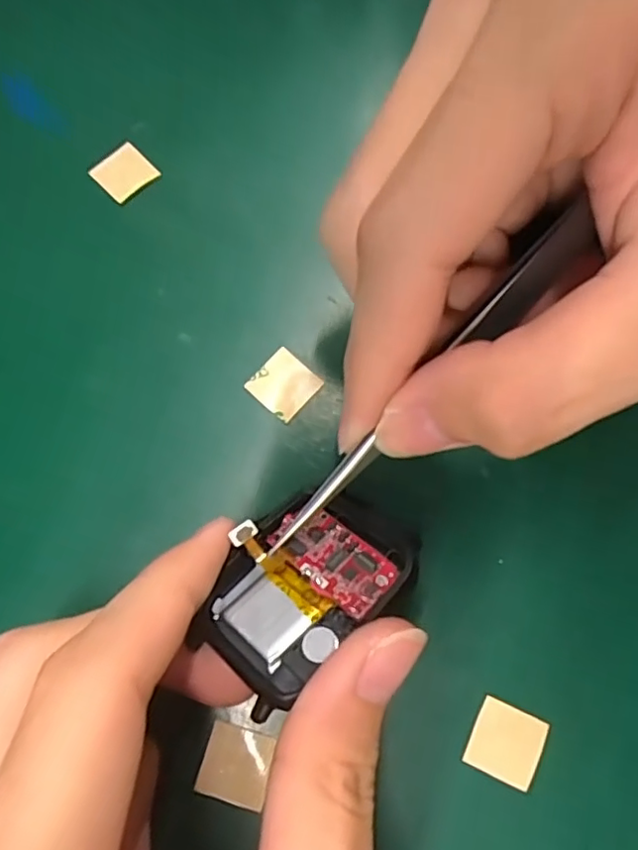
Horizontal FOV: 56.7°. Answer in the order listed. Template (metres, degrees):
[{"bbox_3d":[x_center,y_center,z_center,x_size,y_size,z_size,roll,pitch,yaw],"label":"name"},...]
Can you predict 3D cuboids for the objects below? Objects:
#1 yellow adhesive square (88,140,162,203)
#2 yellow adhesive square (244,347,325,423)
[{"bbox_3d":[-0.057,-0.074,0.172,0.015,0.004,0.015,-41,76,-9],"label":"yellow adhesive square"},{"bbox_3d":[-0.009,-0.011,0.154,0.015,0.004,0.015,41,80,11],"label":"yellow adhesive square"}]

